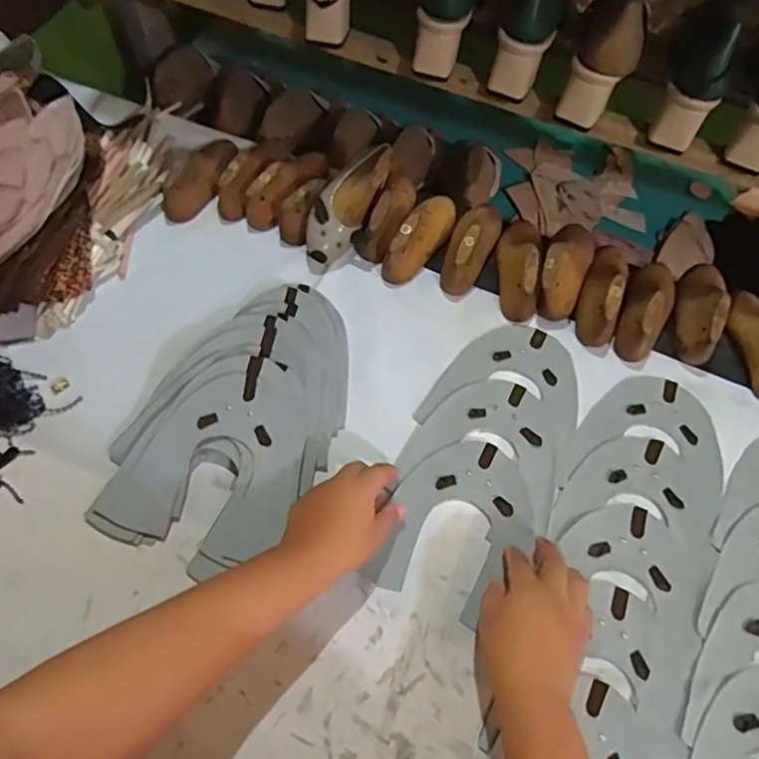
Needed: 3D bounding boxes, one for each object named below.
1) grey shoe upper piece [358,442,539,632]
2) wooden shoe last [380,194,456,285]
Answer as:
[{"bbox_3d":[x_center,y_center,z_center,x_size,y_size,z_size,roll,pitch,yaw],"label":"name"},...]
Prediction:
[{"bbox_3d":[0.075,0.132,0.535,0.125,0.005,0.160,23,62,9],"label":"grey shoe upper piece"},{"bbox_3d":[0.049,-0.173,0.670,0.050,0.056,0.138,29,63,12],"label":"wooden shoe last"}]

